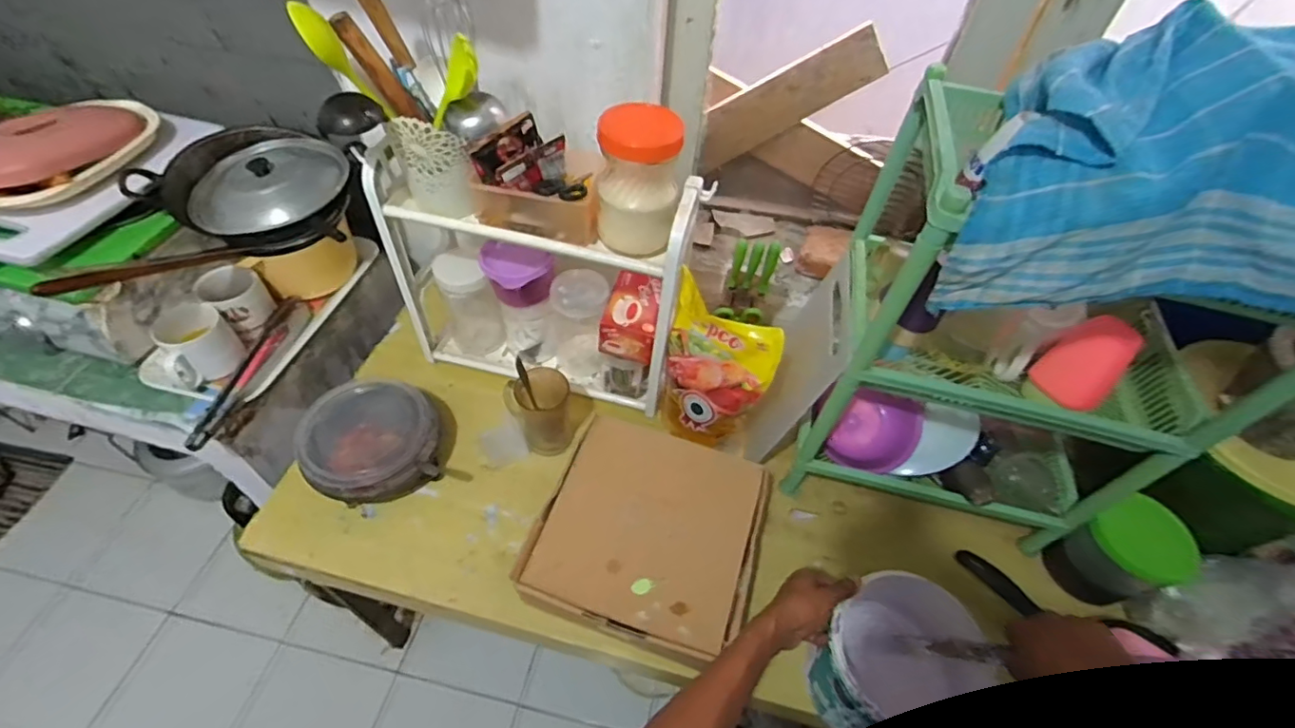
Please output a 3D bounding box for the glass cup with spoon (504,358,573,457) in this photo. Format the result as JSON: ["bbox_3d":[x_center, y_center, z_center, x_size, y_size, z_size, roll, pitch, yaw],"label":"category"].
[{"bbox_3d":[-0.163,0.063,0.841,0.089,0.146,0.084,2,51,-2],"label":"glass cup with spoon"}]

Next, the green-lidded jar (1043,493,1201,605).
[{"bbox_3d":[0.634,0.258,0.753,0.102,0.162,0.102,-19,54,-18],"label":"green-lidded jar"}]

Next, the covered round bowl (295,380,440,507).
[{"bbox_3d":[-0.399,0.107,0.813,0.177,0.096,0.179,2,51,-2],"label":"covered round bowl"}]

